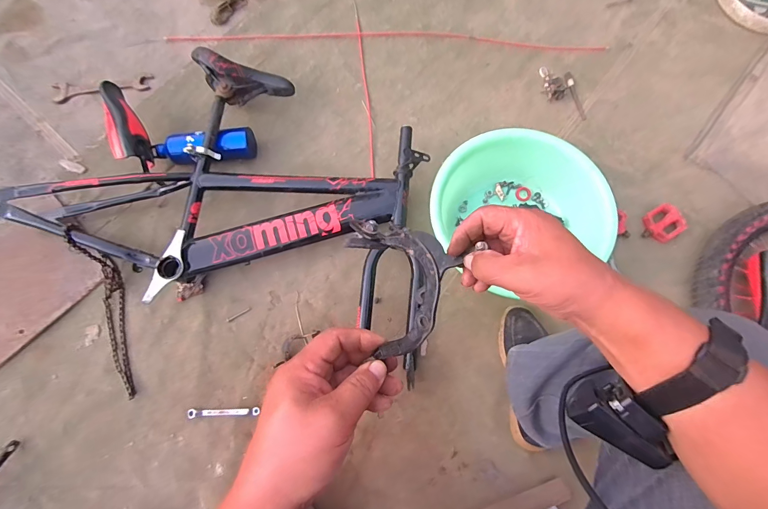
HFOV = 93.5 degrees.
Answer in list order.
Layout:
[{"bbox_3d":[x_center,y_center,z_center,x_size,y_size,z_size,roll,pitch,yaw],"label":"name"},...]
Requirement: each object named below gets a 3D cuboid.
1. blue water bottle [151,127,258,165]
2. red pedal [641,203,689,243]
[{"bbox_3d":[-0.418,-0.244,0.839,0.226,0.079,0.079,-7,74,-2],"label":"blue water bottle"},{"bbox_3d":[0.647,-0.071,0.833,0.113,0.022,0.078,-29,76,-9],"label":"red pedal"}]

